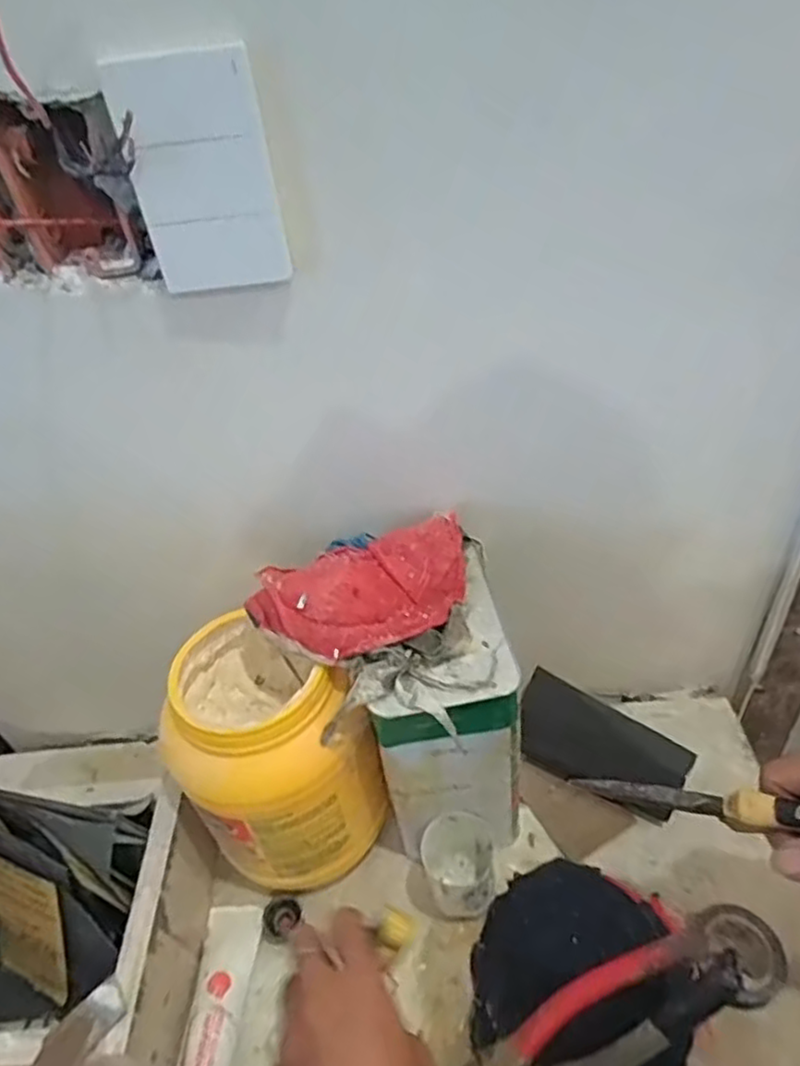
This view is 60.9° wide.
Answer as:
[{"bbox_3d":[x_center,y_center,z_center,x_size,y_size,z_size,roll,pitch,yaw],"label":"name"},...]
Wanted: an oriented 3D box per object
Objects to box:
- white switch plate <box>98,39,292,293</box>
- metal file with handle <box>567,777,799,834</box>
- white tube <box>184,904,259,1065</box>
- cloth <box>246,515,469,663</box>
[{"bbox_3d":[-0.110,-0.198,0.380,0.076,0.117,0.011,-8,41,-1],"label":"white switch plate"},{"bbox_3d":[0.190,0.172,0.429,0.155,0.028,0.019,-1,40,26],"label":"metal file with handle"},{"bbox_3d":[-0.135,0.355,0.507,0.038,0.024,0.170,-8,24,0],"label":"white tube"},{"bbox_3d":[-0.025,0.044,0.497,0.160,0.020,0.091,-15,58,-7],"label":"cloth"}]

